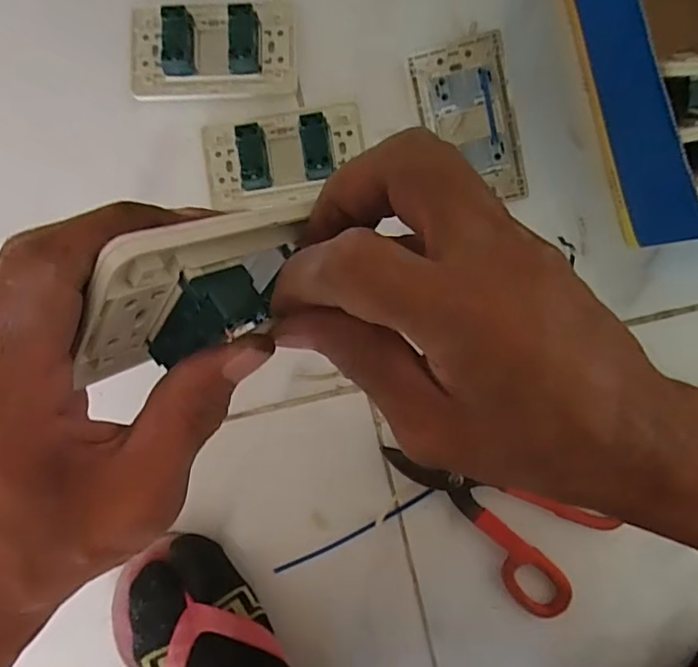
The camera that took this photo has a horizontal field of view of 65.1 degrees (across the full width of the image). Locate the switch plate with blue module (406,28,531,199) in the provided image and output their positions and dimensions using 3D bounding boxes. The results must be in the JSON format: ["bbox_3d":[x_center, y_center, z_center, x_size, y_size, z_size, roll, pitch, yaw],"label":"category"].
[{"bbox_3d":[0.086,-0.151,0.383,0.063,0.034,0.115,-12,93,0],"label":"switch plate with blue module"}]

